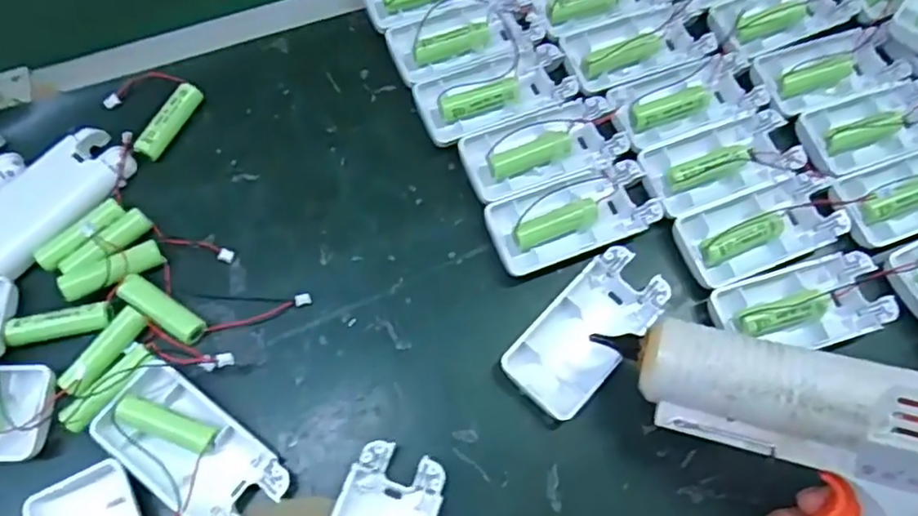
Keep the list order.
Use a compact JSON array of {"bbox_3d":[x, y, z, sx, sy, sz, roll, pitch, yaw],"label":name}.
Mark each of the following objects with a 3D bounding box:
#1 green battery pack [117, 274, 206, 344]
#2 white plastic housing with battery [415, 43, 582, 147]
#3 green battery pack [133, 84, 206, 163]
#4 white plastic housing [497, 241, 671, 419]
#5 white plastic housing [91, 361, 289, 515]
[{"bbox_3d":[-0.155,0.026,0.330,0.049,0.010,0.014,31,73,8],"label":"green battery pack"},{"bbox_3d":[0.022,-0.099,0.384,0.094,0.015,0.044,-20,73,-9],"label":"white plastic housing with battery"},{"bbox_3d":[-0.171,-0.081,0.375,0.013,0.010,0.050,27,72,7],"label":"green battery pack"},{"bbox_3d":[0.068,0.038,0.335,0.047,0.012,0.093,43,75,12],"label":"white plastic housing"},{"bbox_3d":[-0.129,0.095,0.307,0.093,0.016,0.044,37,73,10],"label":"white plastic housing"}]

